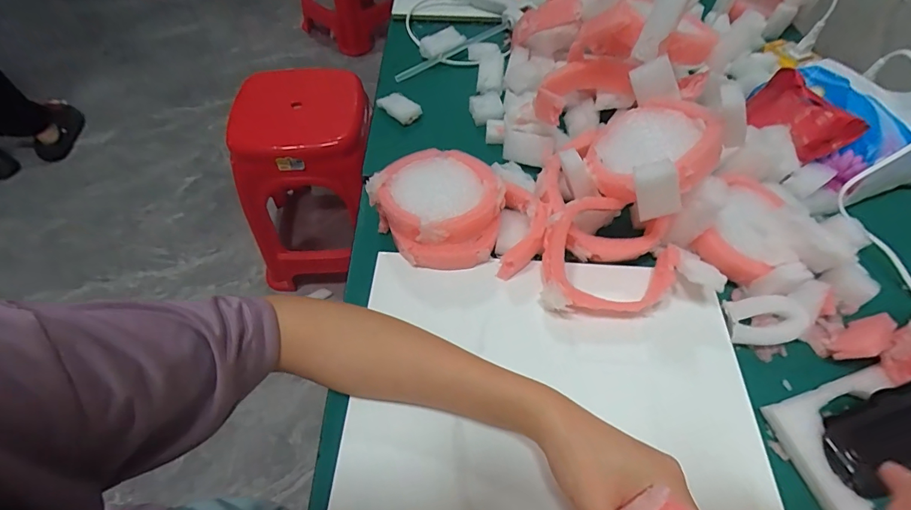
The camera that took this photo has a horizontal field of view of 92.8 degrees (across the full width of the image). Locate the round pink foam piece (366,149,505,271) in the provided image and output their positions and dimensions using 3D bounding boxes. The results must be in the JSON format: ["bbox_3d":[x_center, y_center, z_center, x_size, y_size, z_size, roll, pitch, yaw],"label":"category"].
[{"bbox_3d":[-0.013,-0.042,0.393,0.102,0.051,0.112,-30,59,-18],"label":"round pink foam piece"}]

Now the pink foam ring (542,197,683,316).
[{"bbox_3d":[0.124,0.004,0.358,0.101,0.054,0.094,1,55,-1],"label":"pink foam ring"}]

